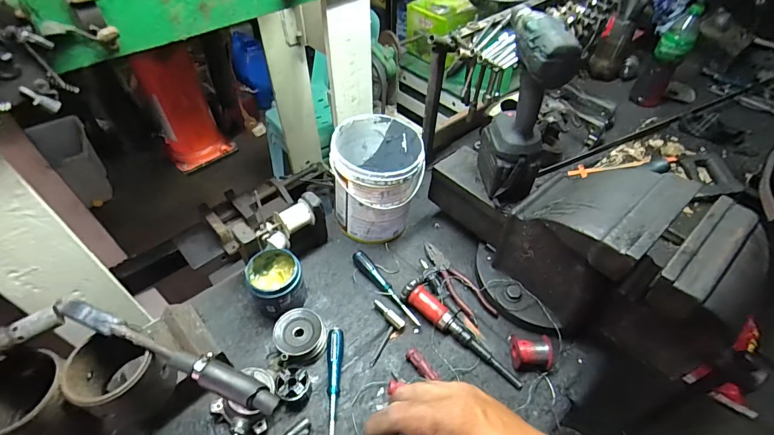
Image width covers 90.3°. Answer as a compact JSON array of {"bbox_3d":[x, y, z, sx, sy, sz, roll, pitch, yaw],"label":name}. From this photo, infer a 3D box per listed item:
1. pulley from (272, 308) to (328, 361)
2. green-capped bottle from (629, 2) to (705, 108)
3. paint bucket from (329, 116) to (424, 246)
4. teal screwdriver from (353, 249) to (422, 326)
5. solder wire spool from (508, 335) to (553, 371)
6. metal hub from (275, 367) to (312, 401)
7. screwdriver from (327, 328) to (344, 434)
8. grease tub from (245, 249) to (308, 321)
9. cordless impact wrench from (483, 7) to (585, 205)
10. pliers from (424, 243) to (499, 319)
[{"bbox_3d":[-0.150,0.203,0.669,0.080,0.042,0.080,0,49,0],"label":"pulley"},{"bbox_3d":[0.726,-0.413,1.003,0.069,0.224,0.086,22,52,17],"label":"green-capped bottle"},{"bbox_3d":[-0.019,-0.079,0.796,0.168,0.197,0.179,-1,49,-2],"label":"paint bucket"},{"bbox_3d":[-0.006,0.130,0.741,0.023,0.022,0.194,-30,55,-24],"label":"teal screwdriver"},{"bbox_3d":[0.242,0.225,0.651,0.059,0.047,0.064,-4,49,-4],"label":"solder wire spool"},{"bbox_3d":[-0.146,0.265,0.607,0.049,0.044,0.048,0,49,0],"label":"metal hub"},{"bbox_3d":[-0.086,0.272,0.621,0.025,0.034,0.185,-1,49,-2],"label":"screwdriver"},{"bbox_3d":[-0.198,0.123,0.696,0.093,0.098,0.094,0,49,0],"label":"grease tub"},{"bbox_3d":[0.218,-0.168,0.624,0.088,0.291,0.166,6,49,5],"label":"cordless impact wrench"},{"bbox_3d":[0.131,0.121,0.764,0.056,0.010,0.201,-24,53,-20],"label":"pliers"}]

